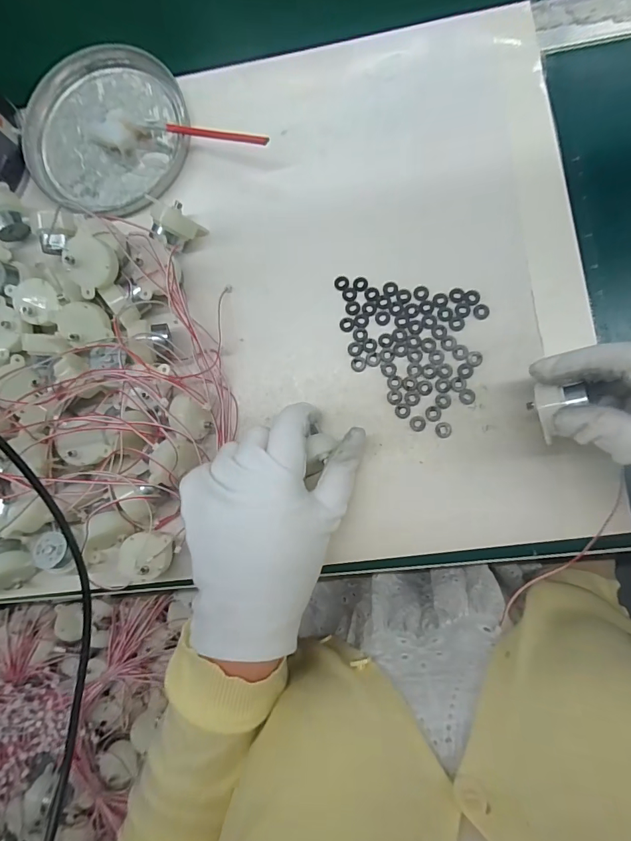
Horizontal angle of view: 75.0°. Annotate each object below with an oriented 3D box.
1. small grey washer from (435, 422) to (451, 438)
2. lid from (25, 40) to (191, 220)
[{"bbox_3d":[0.087,0.007,0.278,0.010,0.004,0.011,0,86,7],"label":"small grey washer"},{"bbox_3d":[-0.165,-0.227,0.323,0.134,0.013,0.127,0,86,7],"label":"lid"}]

